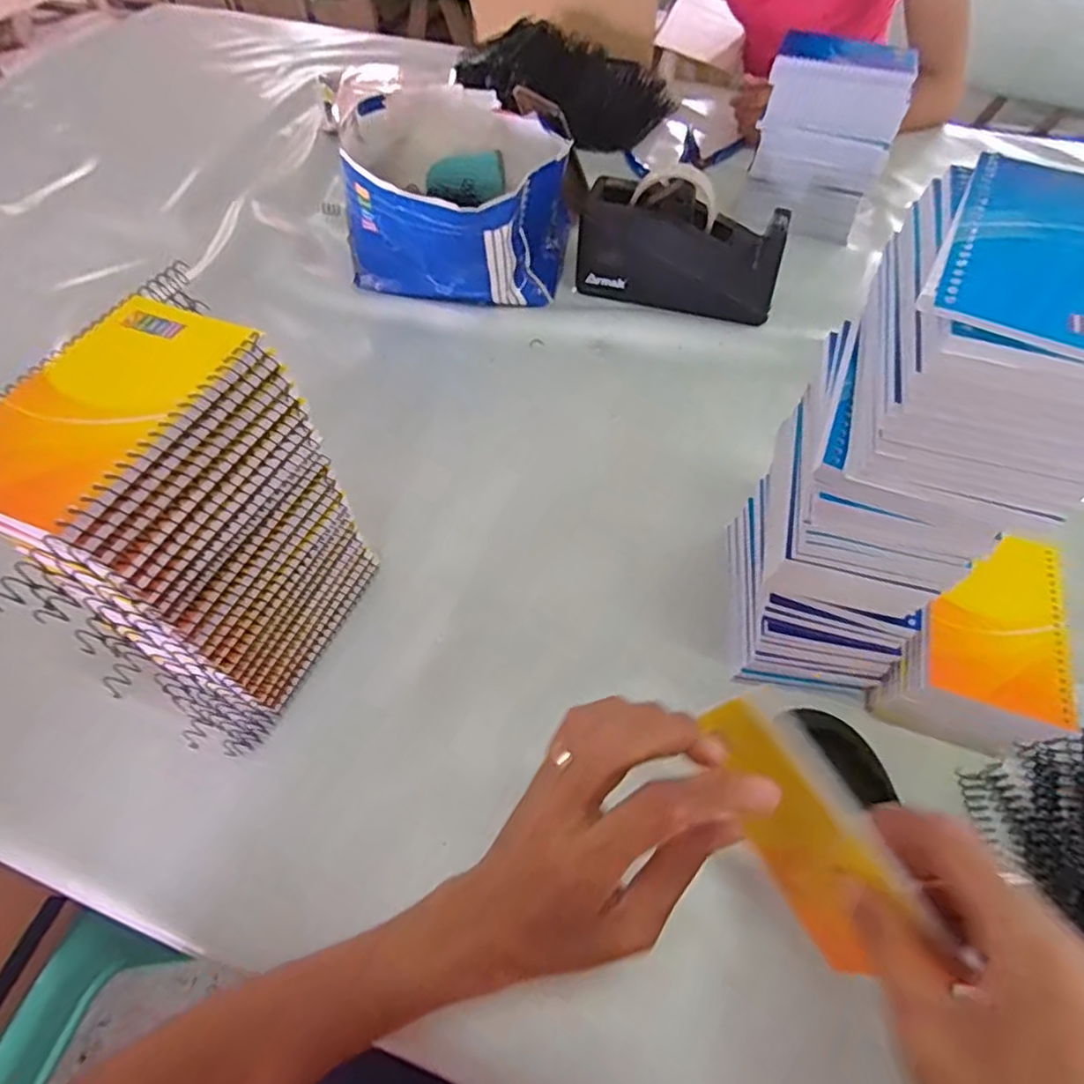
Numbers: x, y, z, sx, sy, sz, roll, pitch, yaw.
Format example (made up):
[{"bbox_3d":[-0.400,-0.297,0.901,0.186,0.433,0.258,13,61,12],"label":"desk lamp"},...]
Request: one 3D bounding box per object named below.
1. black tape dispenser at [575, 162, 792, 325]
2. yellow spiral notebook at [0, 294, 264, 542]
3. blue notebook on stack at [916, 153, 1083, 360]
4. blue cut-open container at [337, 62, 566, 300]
[{"bbox_3d":[0.138,-0.294,0.629,0.195,0.101,0.067,14,57,9],"label":"black tape dispenser"},{"bbox_3d":[-0.199,-0.063,0.284,0.078,0.010,0.130,18,58,12],"label":"yellow spiral notebook"},{"bbox_3d":[0.196,-0.108,0.235,0.085,0.009,0.112,24,59,16],"label":"blue notebook on stack"},{"bbox_3d":[-0.082,-0.347,0.652,0.215,0.126,0.230,-1,56,-1],"label":"blue cut-open container"}]

